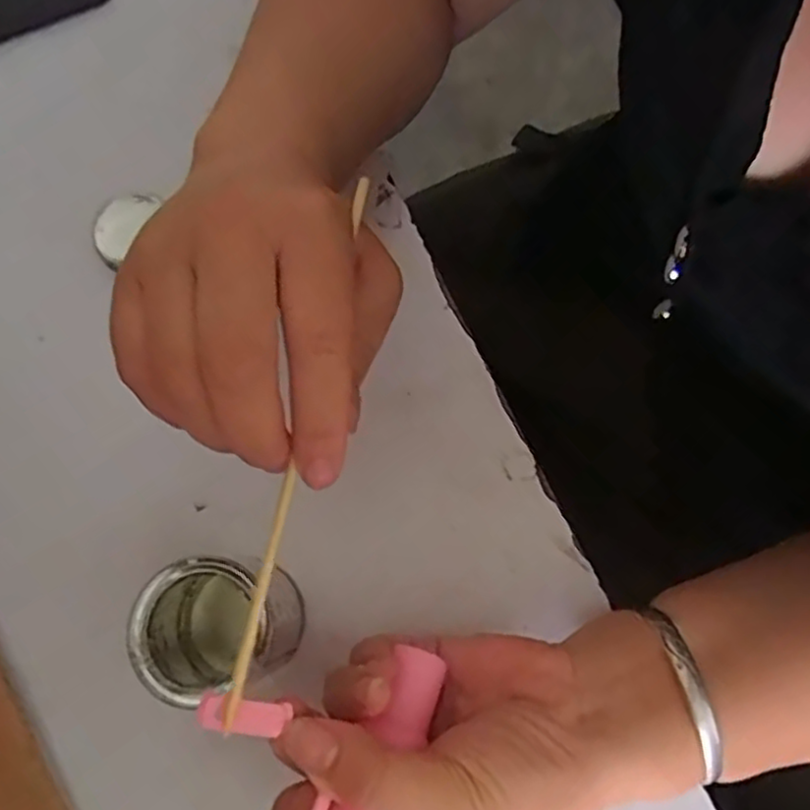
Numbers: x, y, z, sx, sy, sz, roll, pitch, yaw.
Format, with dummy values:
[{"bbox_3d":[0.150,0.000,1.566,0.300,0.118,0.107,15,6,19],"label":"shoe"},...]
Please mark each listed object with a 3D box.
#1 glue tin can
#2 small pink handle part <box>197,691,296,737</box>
[{"bbox_3d":[-0.076,0.089,0.278,0.048,0.049,0.051,-14,76,-2],"label":"glue tin can"},{"bbox_3d":[-0.049,0.093,0.211,0.027,0.005,0.010,8,76,-2],"label":"small pink handle part"}]

